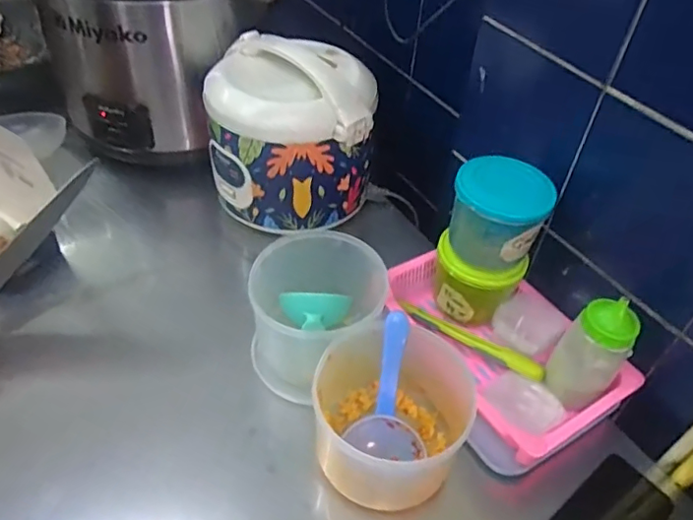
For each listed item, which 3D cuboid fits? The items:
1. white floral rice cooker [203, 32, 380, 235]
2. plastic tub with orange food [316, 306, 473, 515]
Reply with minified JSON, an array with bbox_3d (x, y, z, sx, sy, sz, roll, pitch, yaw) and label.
[{"bbox_3d":[-0.082,-0.190,0.855,0.230,0.208,0.194,2,45,-2],"label":"white floral rice cooker"},{"bbox_3d":[0.047,0.158,0.617,0.158,0.130,0.174,8,45,3],"label":"plastic tub with orange food"}]

